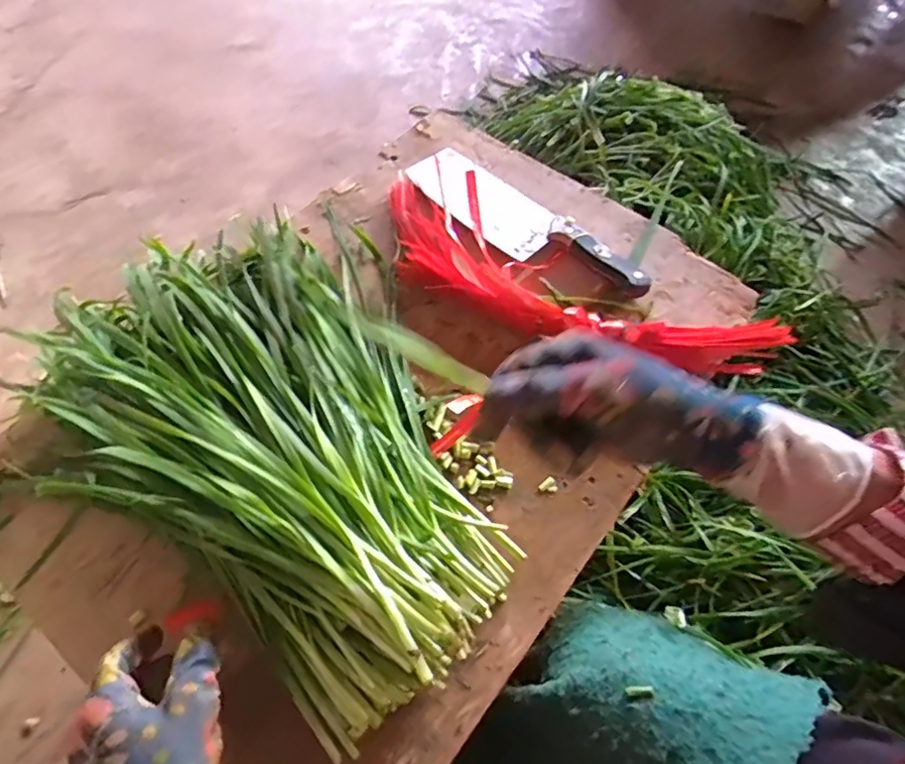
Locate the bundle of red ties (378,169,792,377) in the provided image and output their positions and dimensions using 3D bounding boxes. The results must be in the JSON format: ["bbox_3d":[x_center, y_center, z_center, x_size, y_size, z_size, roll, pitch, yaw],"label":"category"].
[{"bbox_3d":[0.099,-0.100,0.531,0.408,0.062,0.141,23,62,14],"label":"bundle of red ties"}]

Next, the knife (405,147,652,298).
[{"bbox_3d":[0.065,-0.167,0.596,0.080,0.022,0.292,-39,66,-20],"label":"knife"}]

